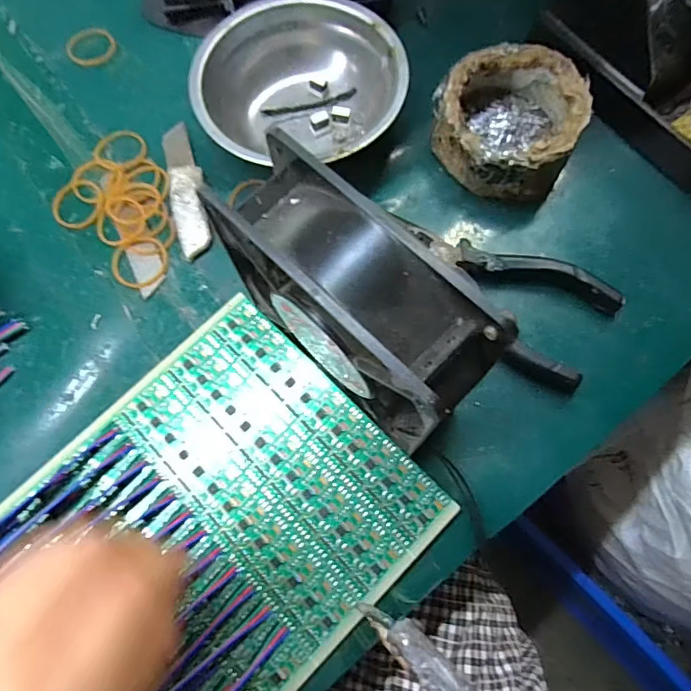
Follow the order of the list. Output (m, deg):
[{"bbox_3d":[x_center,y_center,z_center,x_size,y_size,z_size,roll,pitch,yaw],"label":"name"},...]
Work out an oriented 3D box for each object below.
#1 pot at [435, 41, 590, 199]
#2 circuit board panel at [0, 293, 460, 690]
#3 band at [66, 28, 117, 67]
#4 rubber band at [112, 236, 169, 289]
[{"bbox_3d":[0.099,-0.135,0.299,0.082,0.041,0.082,-1,72,2],"label":"pot"},{"bbox_3d":[-0.069,0.085,0.244,0.185,0.008,0.166,-42,75,-11],"label":"circuit board panel"},{"bbox_3d":[-0.185,-0.217,0.355,0.033,0.004,0.033,-38,75,-10],"label":"band"},{"bbox_3d":[-0.125,-0.051,0.298,0.033,0.004,0.035,-1,72,2],"label":"rubber band"}]

